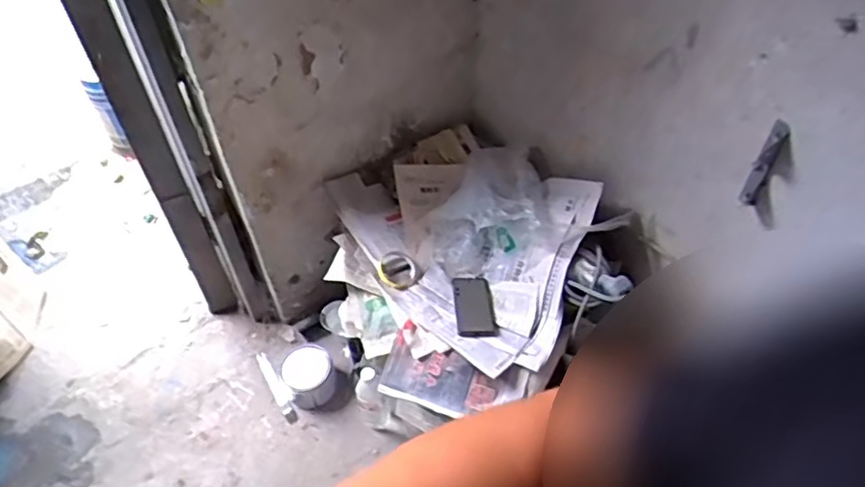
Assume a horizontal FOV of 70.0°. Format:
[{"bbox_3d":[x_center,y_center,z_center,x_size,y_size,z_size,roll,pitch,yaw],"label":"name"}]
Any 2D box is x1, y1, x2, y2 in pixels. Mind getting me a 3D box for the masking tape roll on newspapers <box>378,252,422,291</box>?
[{"bbox_3d":[-0.072,0.059,1.344,0.089,0.021,0.097,-1,49,1],"label":"masking tape roll on newspapers"}]

